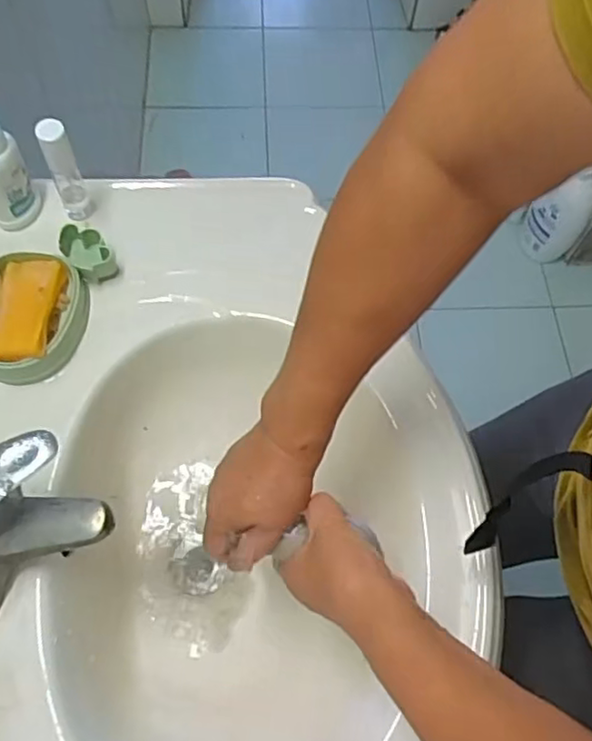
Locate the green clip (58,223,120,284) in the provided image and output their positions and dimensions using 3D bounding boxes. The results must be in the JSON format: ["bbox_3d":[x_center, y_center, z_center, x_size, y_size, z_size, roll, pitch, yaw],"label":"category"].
[{"bbox_3d":[-0.201,-0.112,0.614,0.037,0.044,0.053,-39,72,-18],"label":"green clip"}]

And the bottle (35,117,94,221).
[{"bbox_3d":[-0.222,-0.193,0.603,0.028,0.124,0.028,-26,68,-14],"label":"bottle"}]

